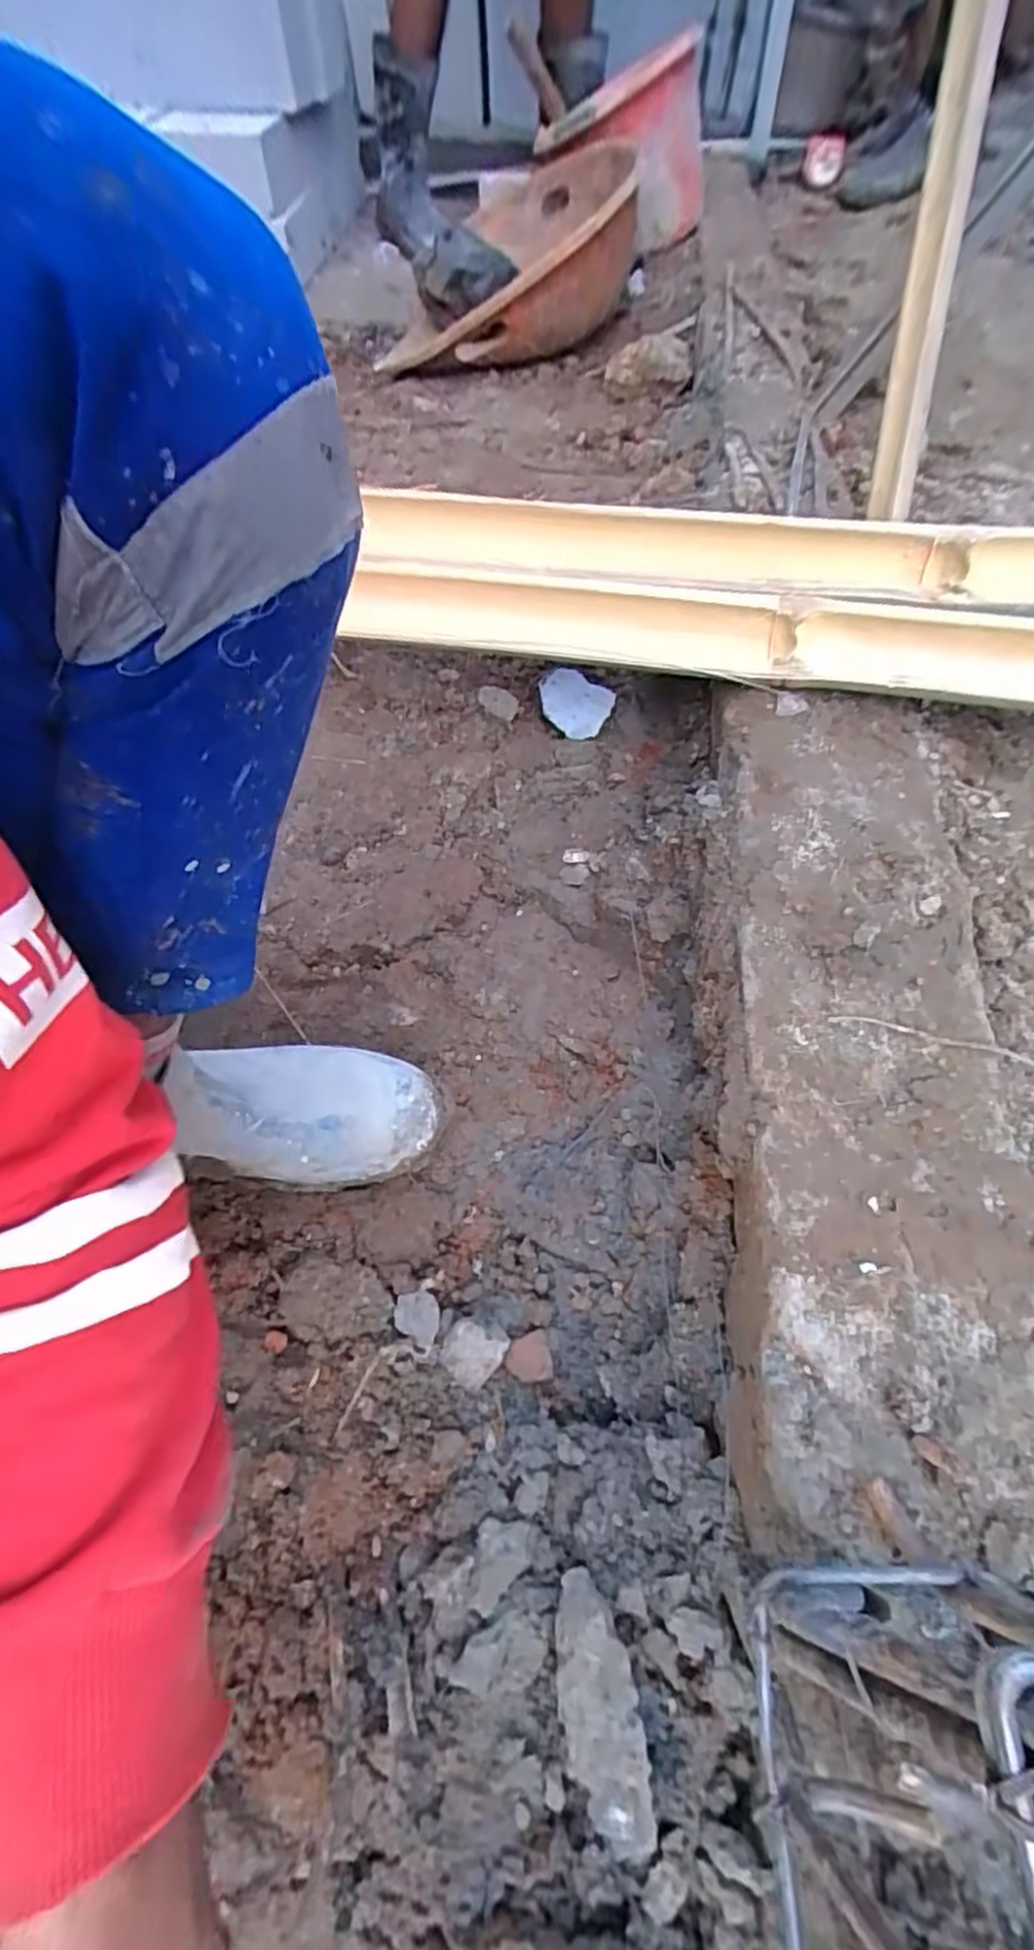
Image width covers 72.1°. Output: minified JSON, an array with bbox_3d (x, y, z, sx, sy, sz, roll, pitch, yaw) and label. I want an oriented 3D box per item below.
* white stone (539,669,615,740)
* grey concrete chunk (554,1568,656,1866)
[{"bbox_3d":[0.054,-0.270,0.706,0.074,0.016,0.060,32,81,7],"label":"white stone"},{"bbox_3d":[0.039,0.356,0.346,0.035,0.048,0.099,-6,57,-5],"label":"grey concrete chunk"}]

